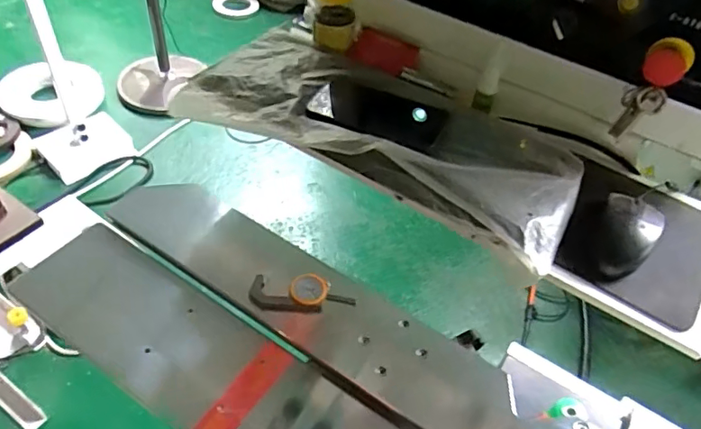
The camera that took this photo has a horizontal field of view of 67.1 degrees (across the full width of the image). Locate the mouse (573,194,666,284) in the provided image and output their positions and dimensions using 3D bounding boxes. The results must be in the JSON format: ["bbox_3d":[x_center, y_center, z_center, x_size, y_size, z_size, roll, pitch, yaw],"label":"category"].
[{"bbox_3d":[0.279,0.018,0.552,0.067,0.038,0.119,37,55,24],"label":"mouse"}]

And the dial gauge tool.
[{"bbox_3d":[-0.058,0.096,0.633,0.122,0.022,0.043,3,48,-4],"label":"dial gauge tool"}]

